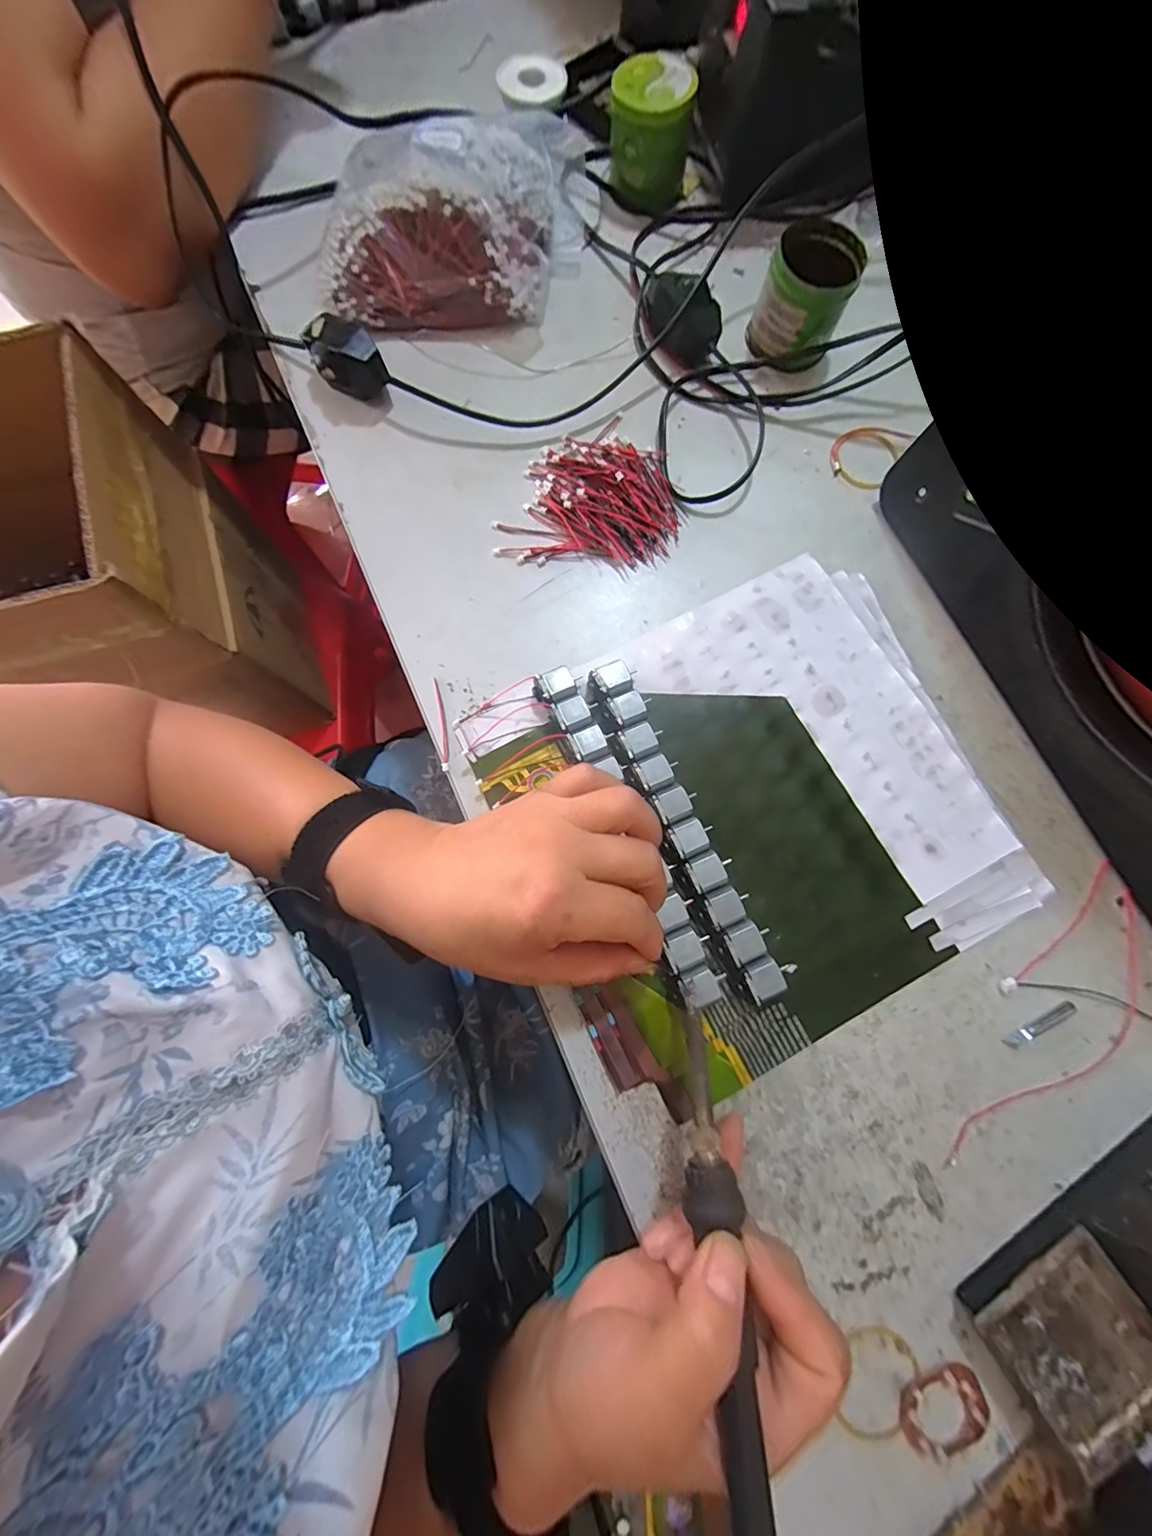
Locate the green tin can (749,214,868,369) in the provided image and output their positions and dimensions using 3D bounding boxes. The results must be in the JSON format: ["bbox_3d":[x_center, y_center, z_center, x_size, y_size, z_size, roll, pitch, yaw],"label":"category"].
[{"bbox_3d":[0.151,-0.311,0.327,0.054,0.049,0.060,23,79,4],"label":"green tin can"}]

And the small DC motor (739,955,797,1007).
[{"bbox_3d":[0.100,0.105,0.252,0.031,0.016,0.018,-25,79,-6],"label":"small DC motor"}]

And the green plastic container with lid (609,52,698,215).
[{"bbox_3d":[0.055,-0.461,0.356,0.056,0.053,0.054,10,78,1],"label":"green plastic container with lid"}]

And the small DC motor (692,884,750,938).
[{"bbox_3d":[0.075,0.074,0.257,0.030,0.014,0.018,-31,80,-7],"label":"small DC motor"}]

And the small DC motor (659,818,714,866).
[{"bbox_3d":[0.060,0.039,0.263,0.030,0.014,0.018,-26,80,-6],"label":"small DC motor"}]

